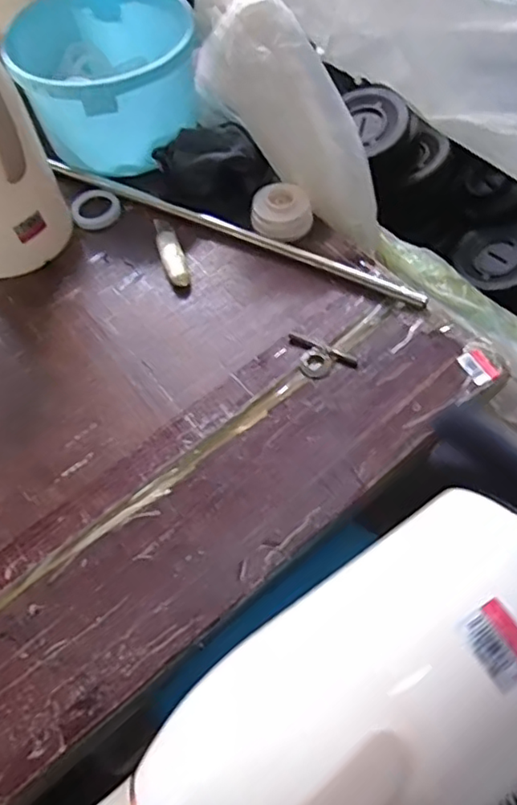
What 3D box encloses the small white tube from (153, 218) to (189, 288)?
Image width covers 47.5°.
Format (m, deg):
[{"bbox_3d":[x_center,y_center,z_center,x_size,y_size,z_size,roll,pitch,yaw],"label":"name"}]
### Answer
[{"bbox_3d":[-0.097,-0.166,0.638,0.024,0.012,0.104,-19,61,-7],"label":"small white tube"}]

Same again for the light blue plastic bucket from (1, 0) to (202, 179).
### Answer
[{"bbox_3d":[-0.173,-0.382,0.704,0.202,0.124,0.213,-2,60,3],"label":"light blue plastic bucket"}]

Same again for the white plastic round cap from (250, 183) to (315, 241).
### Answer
[{"bbox_3d":[0.026,-0.207,0.639,0.065,0.034,0.056,0,60,4],"label":"white plastic round cap"}]

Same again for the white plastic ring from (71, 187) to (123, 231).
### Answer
[{"bbox_3d":[-0.189,-0.225,0.684,0.055,0.009,0.056,-2,60,3],"label":"white plastic ring"}]

